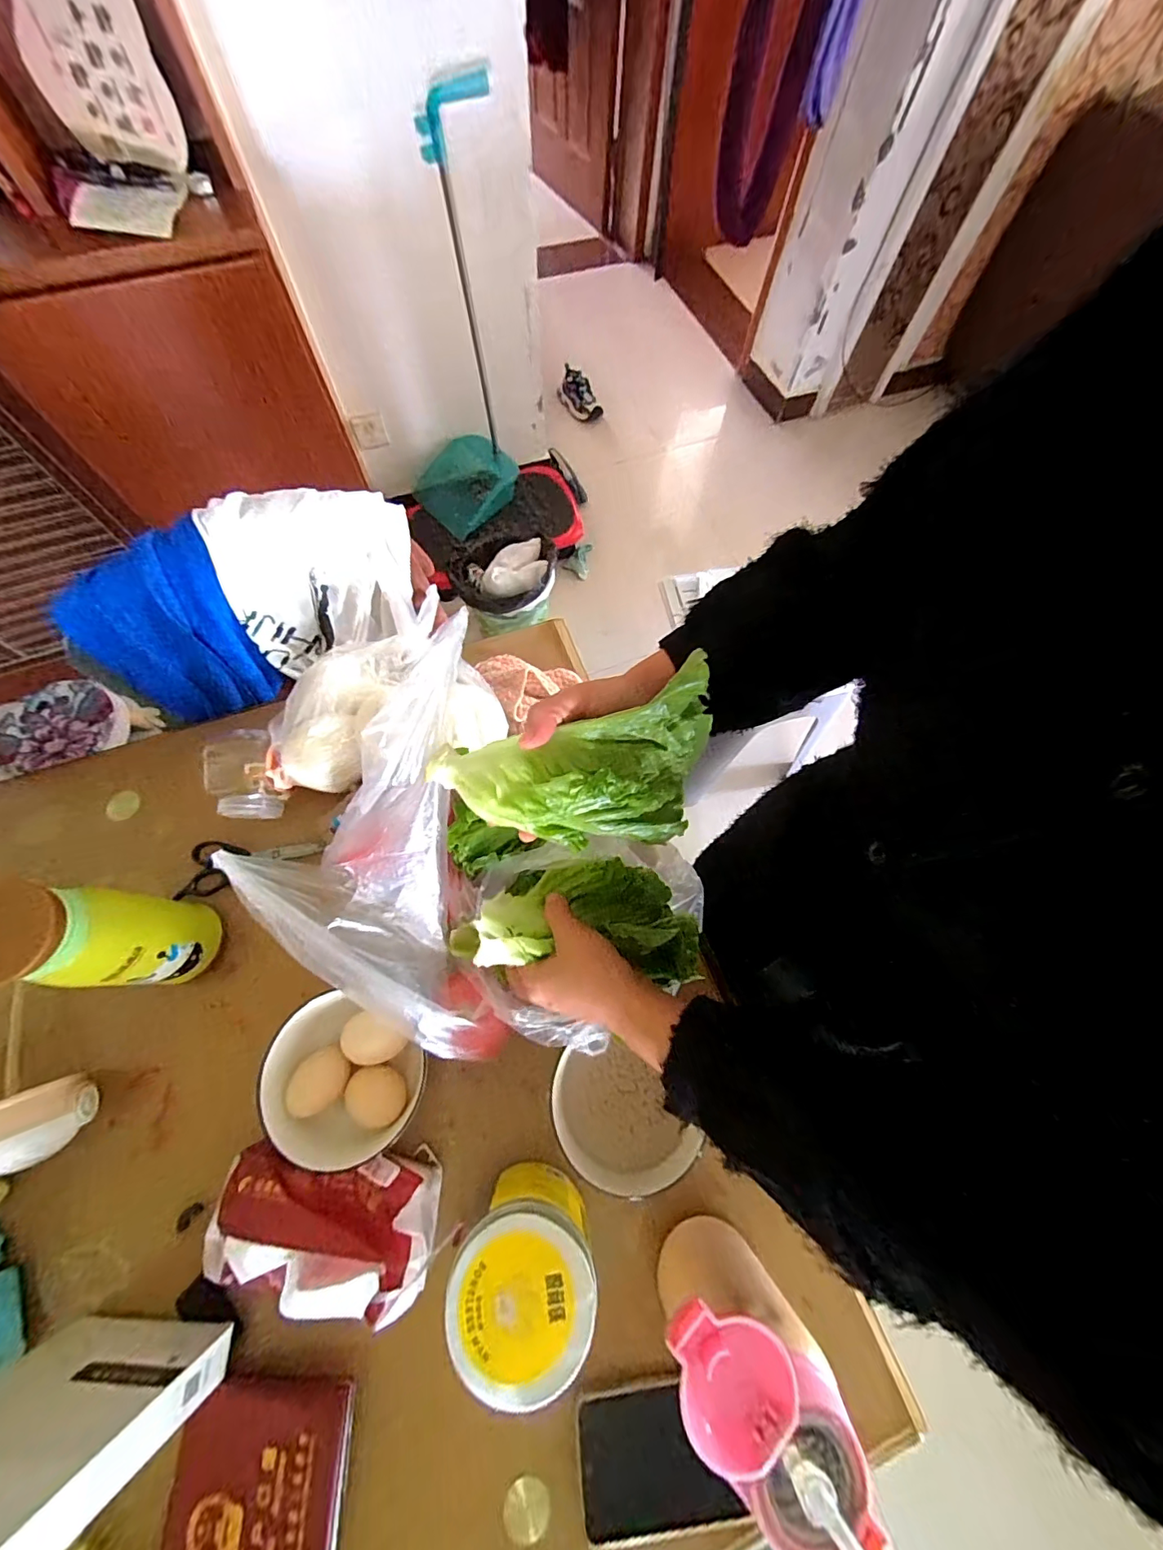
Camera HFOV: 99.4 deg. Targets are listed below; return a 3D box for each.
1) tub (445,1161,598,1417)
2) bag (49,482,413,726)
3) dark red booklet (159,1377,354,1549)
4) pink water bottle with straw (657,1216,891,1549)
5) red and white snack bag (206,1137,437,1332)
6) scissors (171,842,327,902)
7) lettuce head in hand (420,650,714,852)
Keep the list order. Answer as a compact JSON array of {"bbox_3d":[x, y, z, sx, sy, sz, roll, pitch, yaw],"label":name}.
[{"bbox_3d":[-0.040,0.351,0.359,0.089,0.106,0.096,1,69,-2],"label":"tub"},{"bbox_3d":[-0.340,-0.188,0.533,0.336,0.146,0.112,-25,72,-11],"label":"bag"},{"bbox_3d":[-0.221,0.503,0.325,0.115,0.009,0.143,1,69,-2],"label":"dark red booklet"},{"bbox_3d":[0.094,0.344,0.312,0.069,0.177,0.132,-38,75,-15],"label":"pink water bottle with straw"},{"bbox_3d":[-0.190,0.335,0.358,0.160,0.070,0.091,9,69,1],"label":"red and white snack bag"},{"bbox_3d":[-0.335,0.085,0.501,0.134,0.015,0.054,-12,70,-6],"label":"scissors"},{"bbox_3d":[-0.007,0.002,0.322,0.186,0.066,0.083,-12,69,10],"label":"lettuce head in hand"}]

